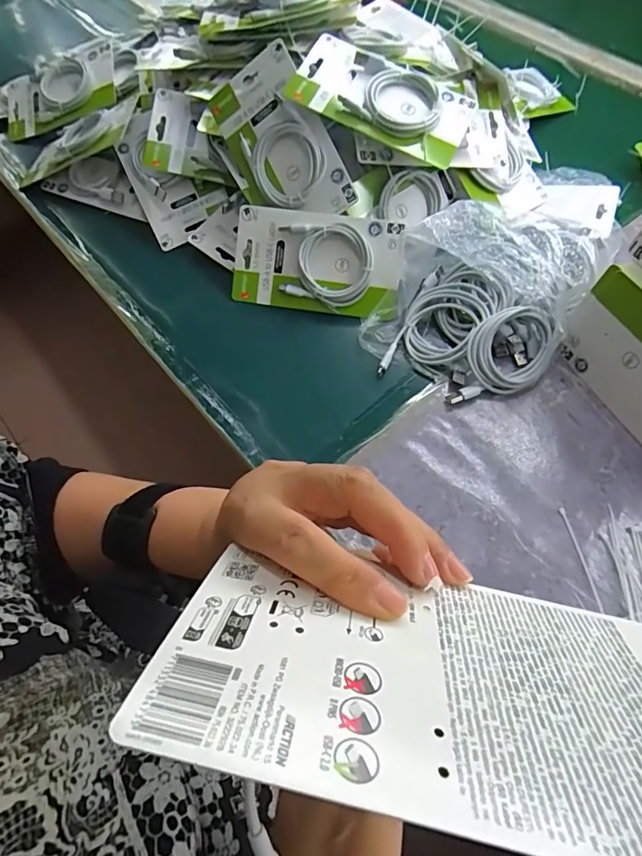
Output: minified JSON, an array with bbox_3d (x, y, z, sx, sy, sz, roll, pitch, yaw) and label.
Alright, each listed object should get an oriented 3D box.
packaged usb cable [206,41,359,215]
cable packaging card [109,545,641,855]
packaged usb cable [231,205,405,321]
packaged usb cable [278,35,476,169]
[{"bbox_3d":[-0.047,-0.296,0.492,0.104,0.024,0.176,-25,91,23],"label":"packaged usb cable"},{"bbox_3d":[0.041,0.079,0.151,0.176,0.004,0.095,11,18,5],"label":"cable packaging card"},{"bbox_3d":[-0.005,-0.178,0.497,0.179,0.016,0.098,9,101,8],"label":"packaged usb cable"},{"bbox_3d":[0.062,-0.335,0.471,0.176,0.023,0.094,23,78,1],"label":"packaged usb cable"}]

